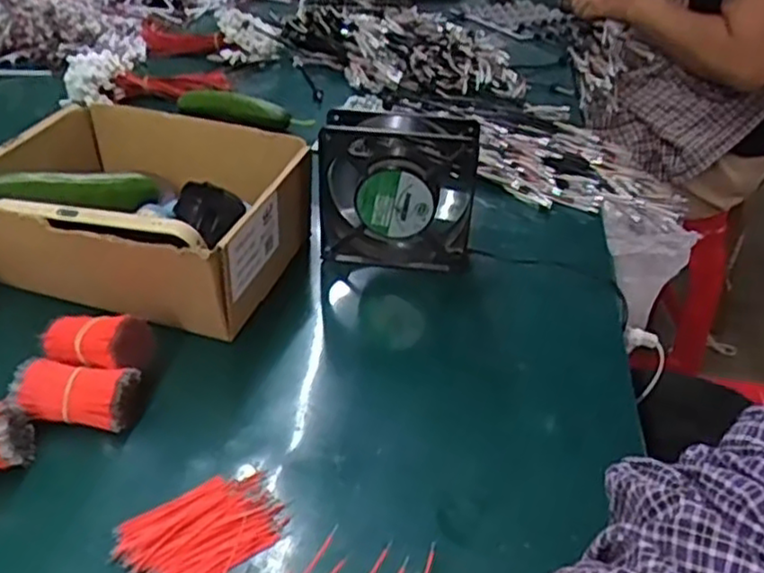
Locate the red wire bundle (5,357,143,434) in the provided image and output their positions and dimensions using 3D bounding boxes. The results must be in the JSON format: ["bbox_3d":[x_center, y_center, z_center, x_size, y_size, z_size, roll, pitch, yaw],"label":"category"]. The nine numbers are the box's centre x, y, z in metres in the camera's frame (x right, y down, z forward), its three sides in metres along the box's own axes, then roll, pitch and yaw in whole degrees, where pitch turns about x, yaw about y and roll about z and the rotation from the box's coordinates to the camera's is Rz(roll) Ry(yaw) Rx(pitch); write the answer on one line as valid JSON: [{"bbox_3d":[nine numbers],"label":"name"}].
[{"bbox_3d":[-0.188,0.068,0.437,0.072,0.029,0.038,6,35,4],"label":"red wire bundle"}]

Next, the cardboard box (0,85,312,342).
[{"bbox_3d":[-0.184,-0.058,0.558,0.219,0.089,0.171,14,36,14],"label":"cardboard box"}]

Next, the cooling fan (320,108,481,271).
[{"bbox_3d":[0.013,-0.078,0.570,0.118,0.115,0.048,8,35,7],"label":"cooling fan"}]

